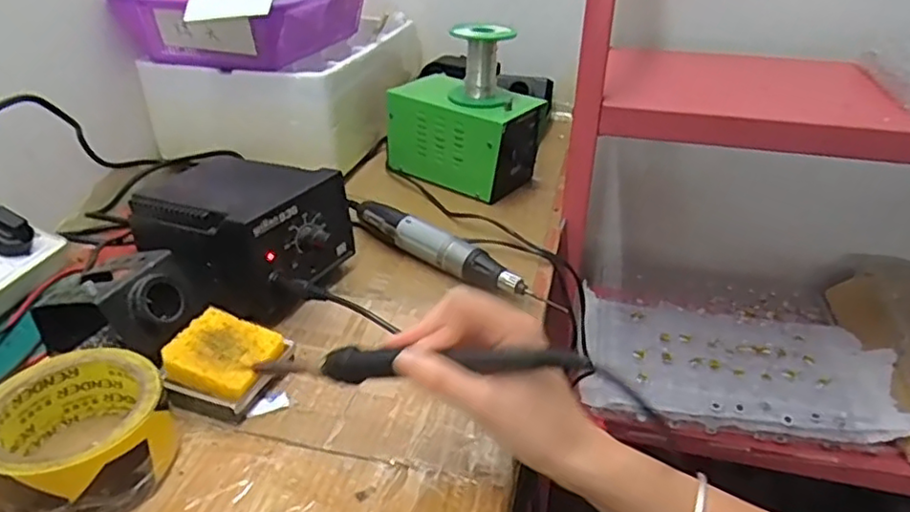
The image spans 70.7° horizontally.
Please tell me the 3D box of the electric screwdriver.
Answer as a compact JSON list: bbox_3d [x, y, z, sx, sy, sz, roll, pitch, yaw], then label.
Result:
[{"bbox_3d":[-0.009,-0.007,0.570,0.231,0.030,0.027,23,38,33],"label":"electric screwdriver"}]

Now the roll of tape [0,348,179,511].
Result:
[{"bbox_3d":[-0.214,0.104,0.368,0.093,0.053,0.089,0,31,0],"label":"roll of tape"}]

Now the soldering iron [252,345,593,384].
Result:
[{"bbox_3d":[-0.027,0.058,0.349,0.193,0.017,0.018,-3,29,15],"label":"soldering iron"}]

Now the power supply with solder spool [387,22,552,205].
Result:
[{"bbox_3d":[0.011,-0.166,0.711,0.160,0.162,0.094,21,37,31],"label":"power supply with solder spool"}]

